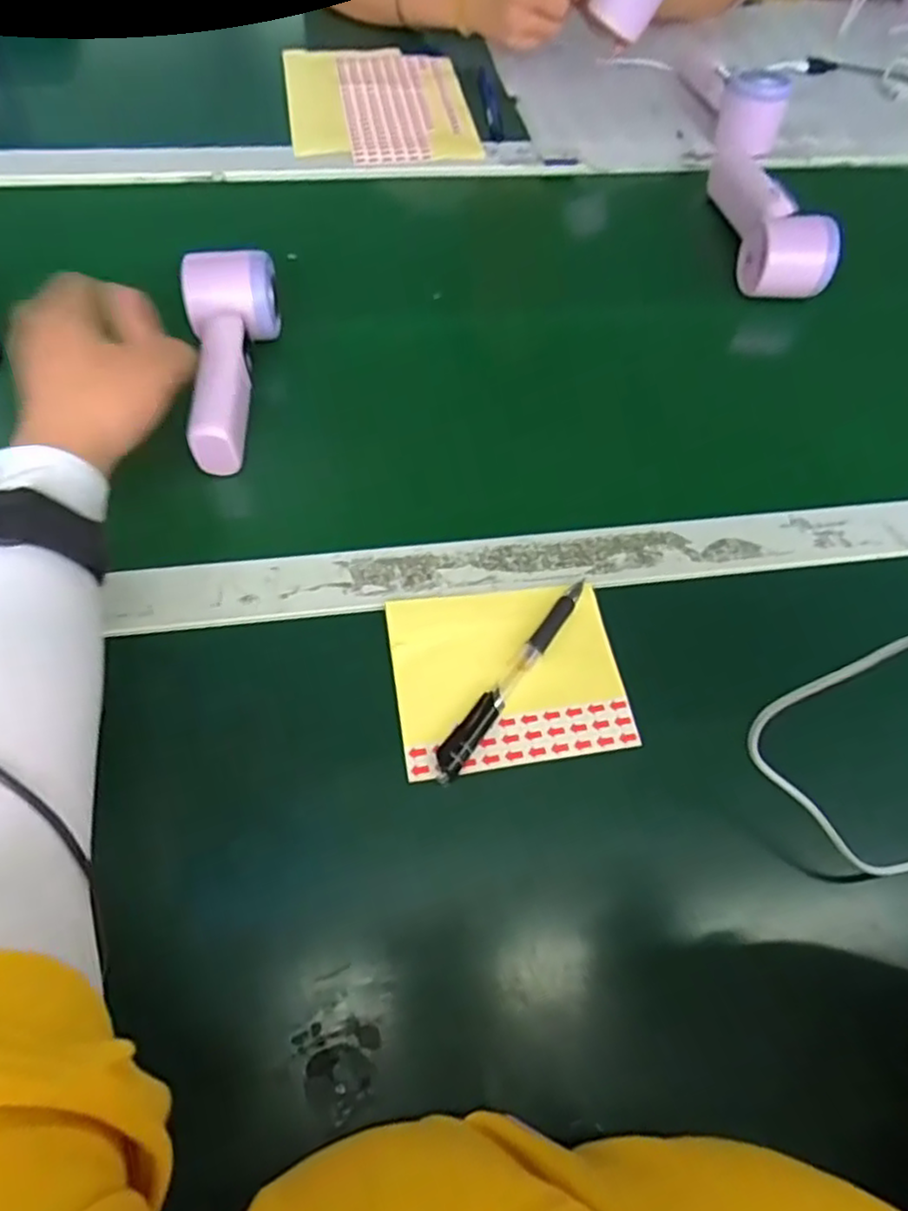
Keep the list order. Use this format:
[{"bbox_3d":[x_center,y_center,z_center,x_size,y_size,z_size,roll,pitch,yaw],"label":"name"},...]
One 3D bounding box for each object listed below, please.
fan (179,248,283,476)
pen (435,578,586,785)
[{"bbox_3d":[-0.141,-0.162,0.449,0.059,0.045,0.151,-8,61,-8],"label":"fan"},{"bbox_3d":[0.033,0.035,0.373,0.014,0.010,0.140,33,63,15],"label":"pen"}]

